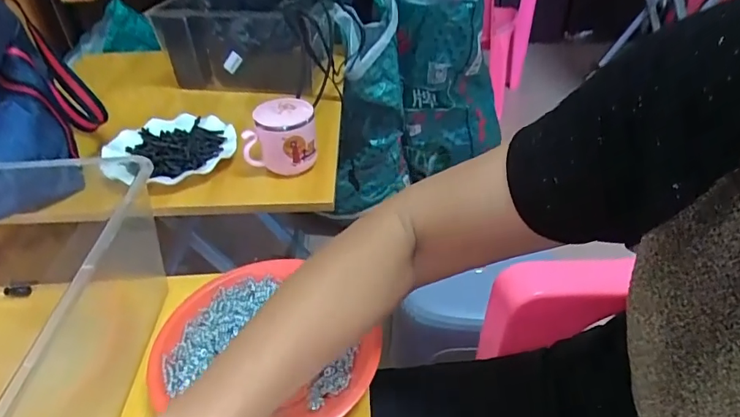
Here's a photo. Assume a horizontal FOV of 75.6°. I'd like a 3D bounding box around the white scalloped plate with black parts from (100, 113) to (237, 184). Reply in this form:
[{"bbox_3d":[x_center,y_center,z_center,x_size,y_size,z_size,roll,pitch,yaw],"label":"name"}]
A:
[{"bbox_3d":[-0.301,-0.096,0.713,0.182,0.032,0.182,-1,37,1],"label":"white scalloped plate with black parts"}]

